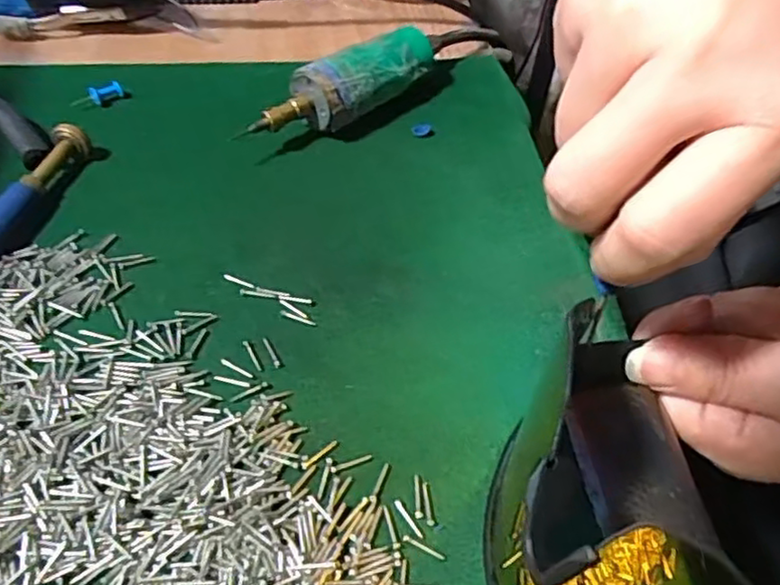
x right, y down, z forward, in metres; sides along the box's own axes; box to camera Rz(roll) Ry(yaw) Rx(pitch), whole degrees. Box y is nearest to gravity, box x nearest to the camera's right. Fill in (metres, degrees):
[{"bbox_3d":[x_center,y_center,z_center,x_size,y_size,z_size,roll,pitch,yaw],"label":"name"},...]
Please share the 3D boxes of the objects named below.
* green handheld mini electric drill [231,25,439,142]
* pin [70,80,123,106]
[{"bbox_3d":[-0.019,-0.086,0.287,0.093,0.032,0.022,-29,56,-26],"label":"green handheld mini electric drill"},{"bbox_3d":[-0.129,-0.087,0.295,0.023,0.008,0.007,-32,58,-29],"label":"pin"}]

